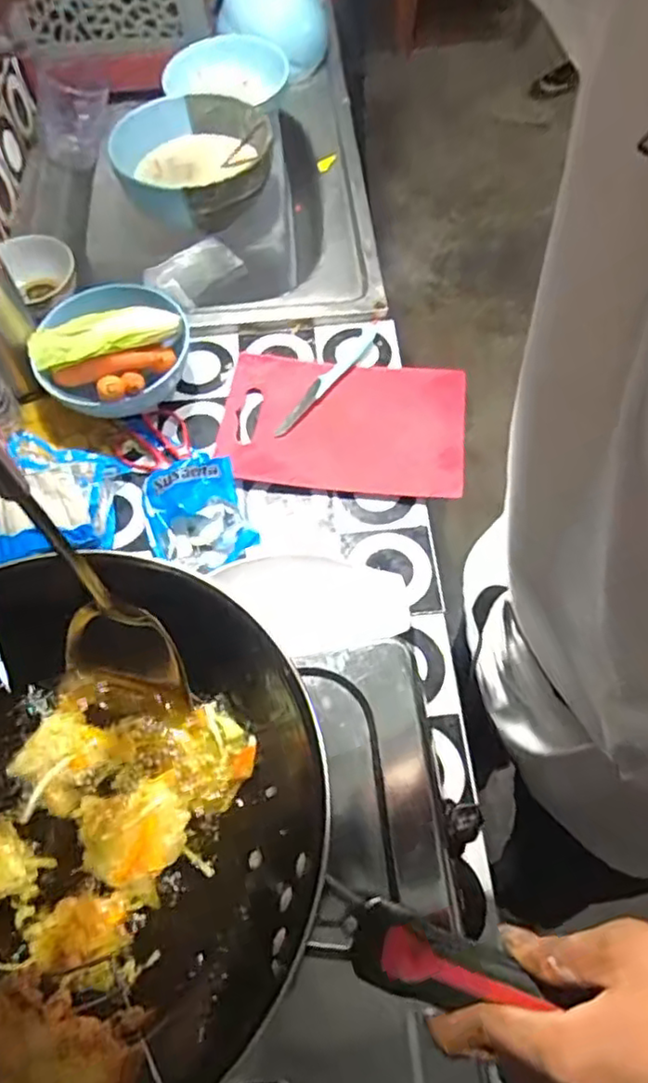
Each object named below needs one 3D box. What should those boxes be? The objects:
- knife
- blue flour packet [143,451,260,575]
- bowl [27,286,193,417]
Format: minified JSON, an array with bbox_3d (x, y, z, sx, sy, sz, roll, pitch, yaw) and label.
[{"bbox_3d":[0.004,-0.197,0.781,0.023,0.007,0.201,34,69,17],"label":"knife"},{"bbox_3d":[-0.134,-0.027,0.670,0.102,0.047,0.114,-19,64,-7],"label":"blue flour packet"},{"bbox_3d":[-0.239,-0.210,0.747,0.171,0.081,0.176,-1,63,2],"label":"bowl"}]

